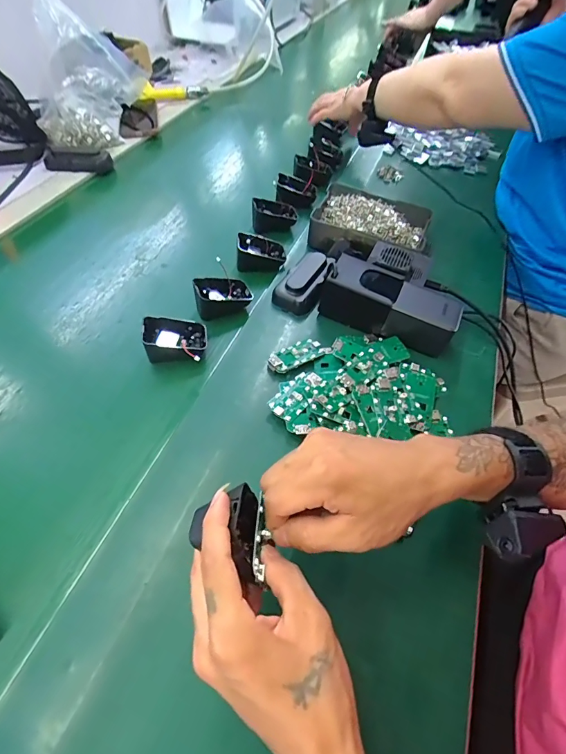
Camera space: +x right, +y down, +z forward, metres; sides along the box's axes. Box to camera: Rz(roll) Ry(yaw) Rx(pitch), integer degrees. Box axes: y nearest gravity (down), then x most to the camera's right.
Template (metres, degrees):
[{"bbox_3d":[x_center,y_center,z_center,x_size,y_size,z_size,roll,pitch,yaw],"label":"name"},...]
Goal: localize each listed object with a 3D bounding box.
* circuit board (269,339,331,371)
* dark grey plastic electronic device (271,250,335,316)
[{"bbox_3d":[0.016,-0.025,0.447,0.067,0.008,0.033,-27,57,-20],"label":"circuit board"},{"bbox_3d":[0.030,-0.125,0.512,0.049,0.025,0.094,24,56,17],"label":"dark grey plastic electronic device"}]

